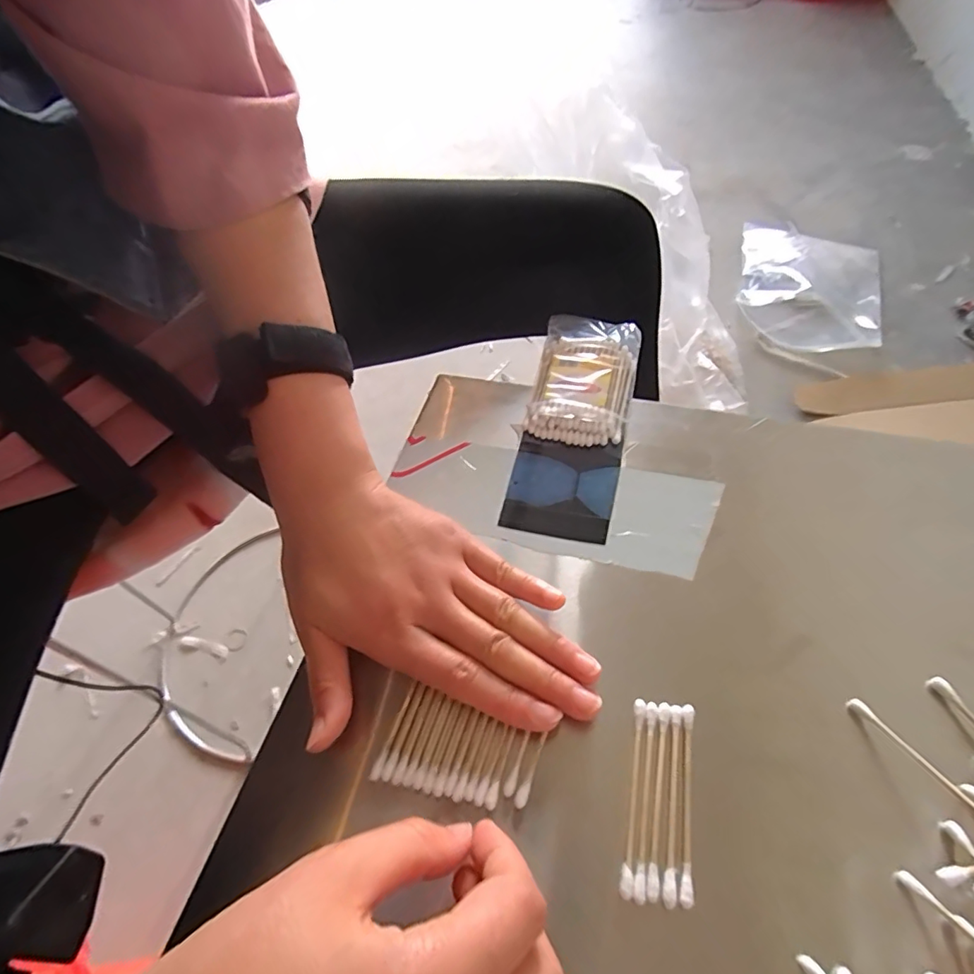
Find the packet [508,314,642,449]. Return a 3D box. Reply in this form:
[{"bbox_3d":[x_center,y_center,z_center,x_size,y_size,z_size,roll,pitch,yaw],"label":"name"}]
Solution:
[{"bbox_3d":[0.065,-0.075,0.361,0.064,0.021,0.110,11,53,15],"label":"packet"}]

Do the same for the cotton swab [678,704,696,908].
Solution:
[{"bbox_3d":[0.080,0.124,0.214,0.005,0.004,0.070,7,52,12],"label":"cotton swab"}]

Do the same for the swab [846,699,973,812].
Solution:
[{"bbox_3d":[0.170,0.109,0.203,0.006,0.006,0.072,-20,32,-10],"label":"swab"}]

